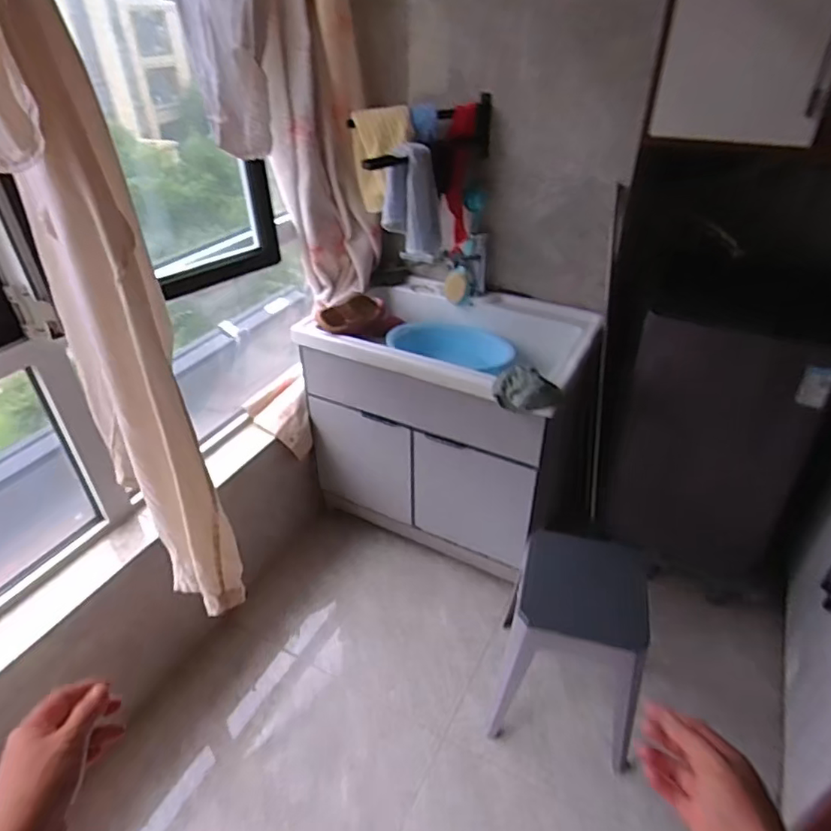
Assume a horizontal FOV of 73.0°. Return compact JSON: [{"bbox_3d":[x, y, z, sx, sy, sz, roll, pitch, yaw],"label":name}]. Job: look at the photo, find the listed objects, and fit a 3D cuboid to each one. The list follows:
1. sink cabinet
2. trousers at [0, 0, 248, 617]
[{"bbox_3d":[0.136,0.022,1.795,0.821,0.695,0.470,18,40,24],"label":"sink cabinet"},{"bbox_3d":[-0.303,-0.097,0.555,0.102,0.761,0.100,-23,41,-28],"label":"trousers"}]

